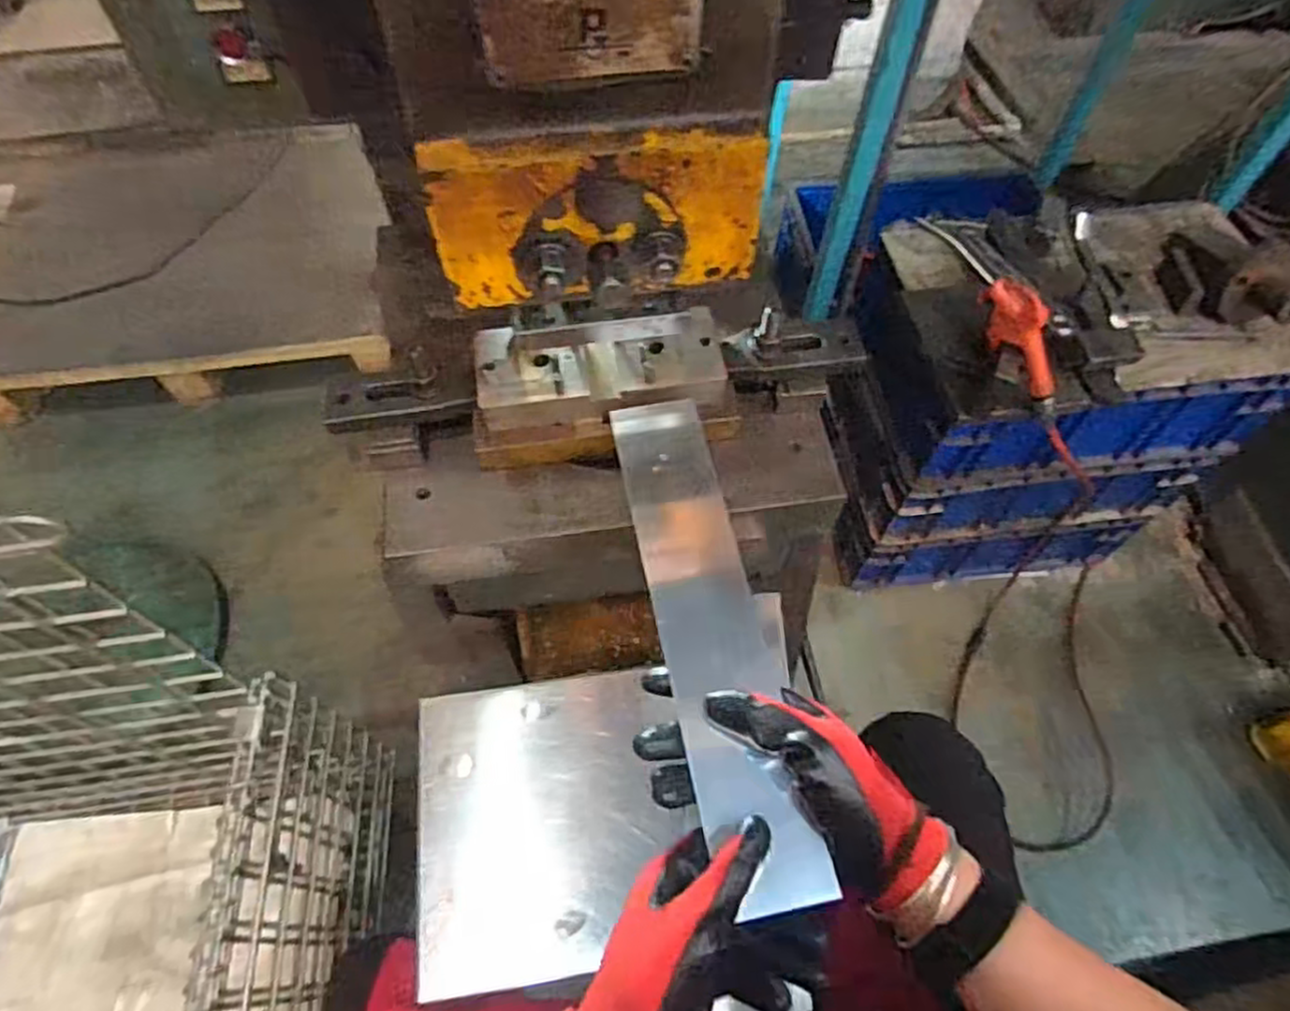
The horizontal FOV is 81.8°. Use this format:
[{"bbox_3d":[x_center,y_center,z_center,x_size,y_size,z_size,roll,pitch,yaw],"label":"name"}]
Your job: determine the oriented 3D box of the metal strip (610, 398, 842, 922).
[{"bbox_3d":[0.038,0.069,0.459,0.060,0.010,0.323,-9,62,-7],"label":"metal strip"}]

